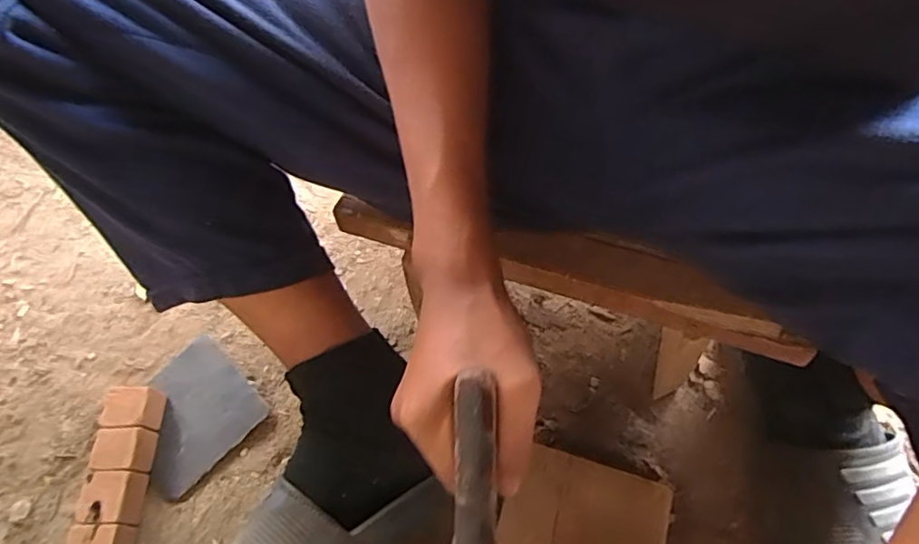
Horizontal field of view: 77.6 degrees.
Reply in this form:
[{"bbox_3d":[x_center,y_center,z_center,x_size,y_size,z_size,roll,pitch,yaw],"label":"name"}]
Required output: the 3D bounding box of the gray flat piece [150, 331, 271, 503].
[{"bbox_3d":[-0.250,0.130,0.529,0.113,0.006,0.110,38,68,27],"label":"gray flat piece"}]

